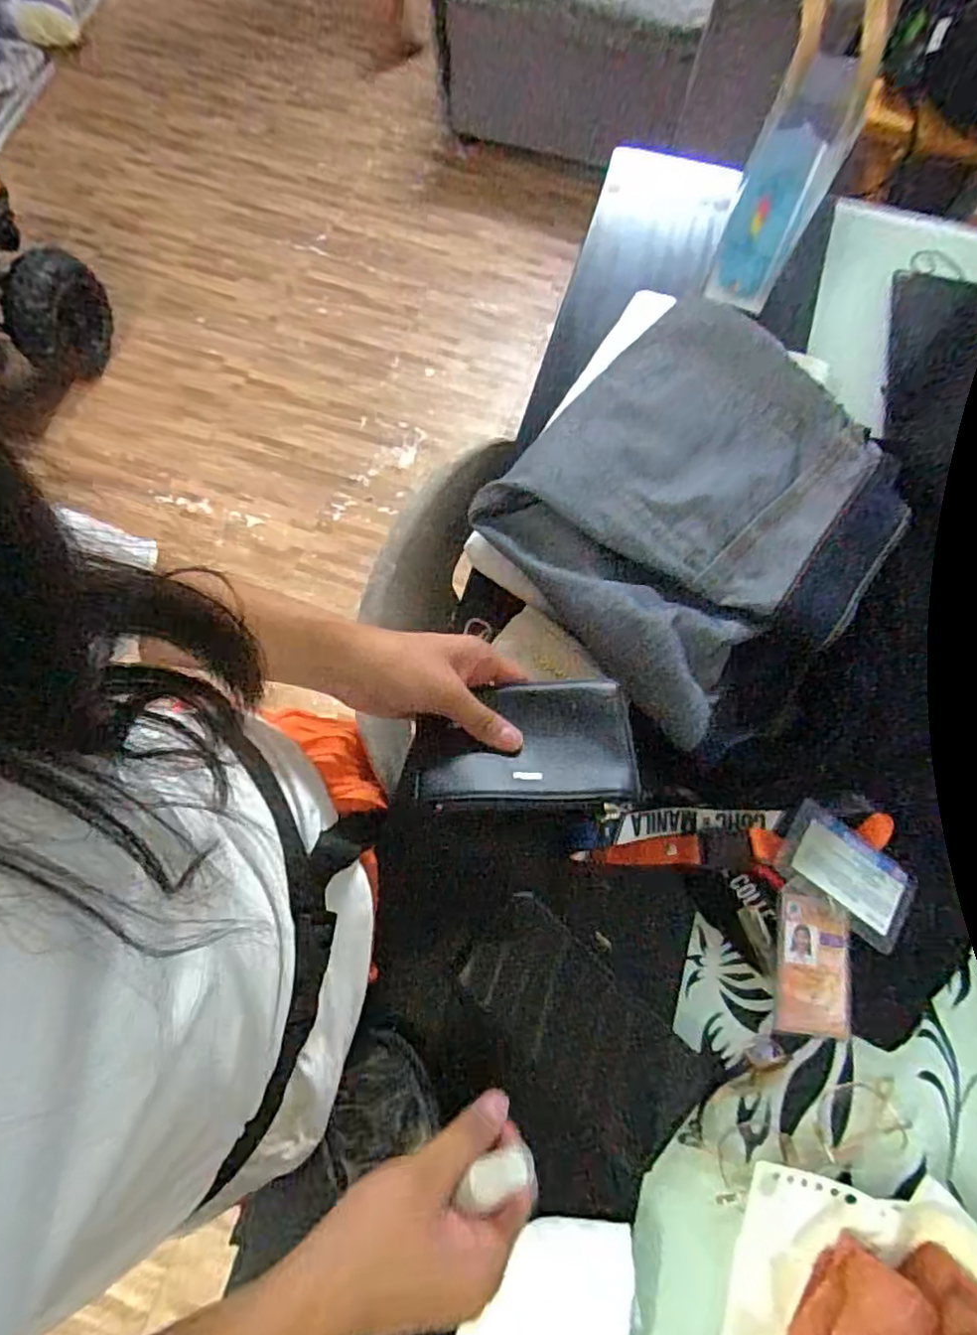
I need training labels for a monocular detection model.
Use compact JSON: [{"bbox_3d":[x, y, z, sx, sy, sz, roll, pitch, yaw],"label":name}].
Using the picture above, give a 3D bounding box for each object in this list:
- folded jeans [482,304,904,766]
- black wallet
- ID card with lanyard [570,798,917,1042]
[{"bbox_3d":[0.159,-0.120,0.487,0.256,0.037,0.289,40,77,12],"label":"folded jeans"},{"bbox_3d":[0.021,0.048,0.394,0.126,0.020,0.081,-2,53,-2],"label":"black wallet"},{"bbox_3d":[0.185,0.141,0.462,0.207,0.028,0.145,33,75,9],"label":"ID card with lanyard"}]

